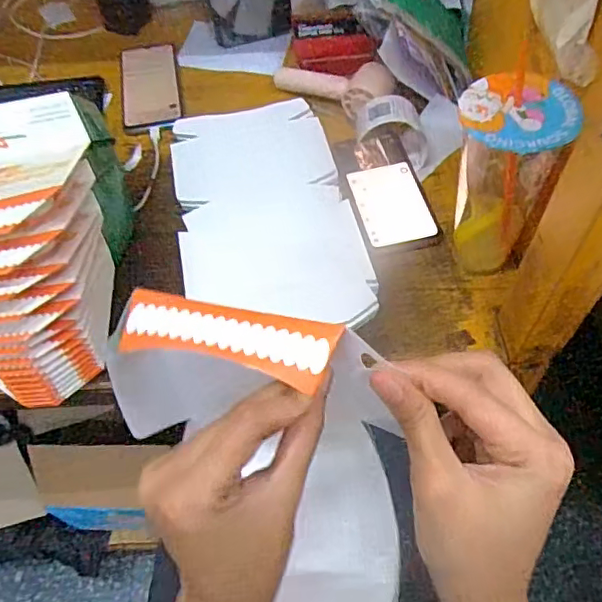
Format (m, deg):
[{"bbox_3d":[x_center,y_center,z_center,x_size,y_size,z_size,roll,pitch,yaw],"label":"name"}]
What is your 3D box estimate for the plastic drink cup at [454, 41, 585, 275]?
[{"bbox_3d":[0.166,-0.098,0.510,0.075,0.187,0.078,-1,57,2],"label":"plastic drink cup"}]

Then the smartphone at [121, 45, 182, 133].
[{"bbox_3d":[-0.195,-0.280,0.744,0.071,0.004,0.162,-10,57,-4],"label":"smartphone"}]

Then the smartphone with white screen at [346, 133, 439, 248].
[{"bbox_3d":[0.093,-0.123,0.630,0.074,0.015,0.148,-11,57,-4],"label":"smartphone with white screen"}]

